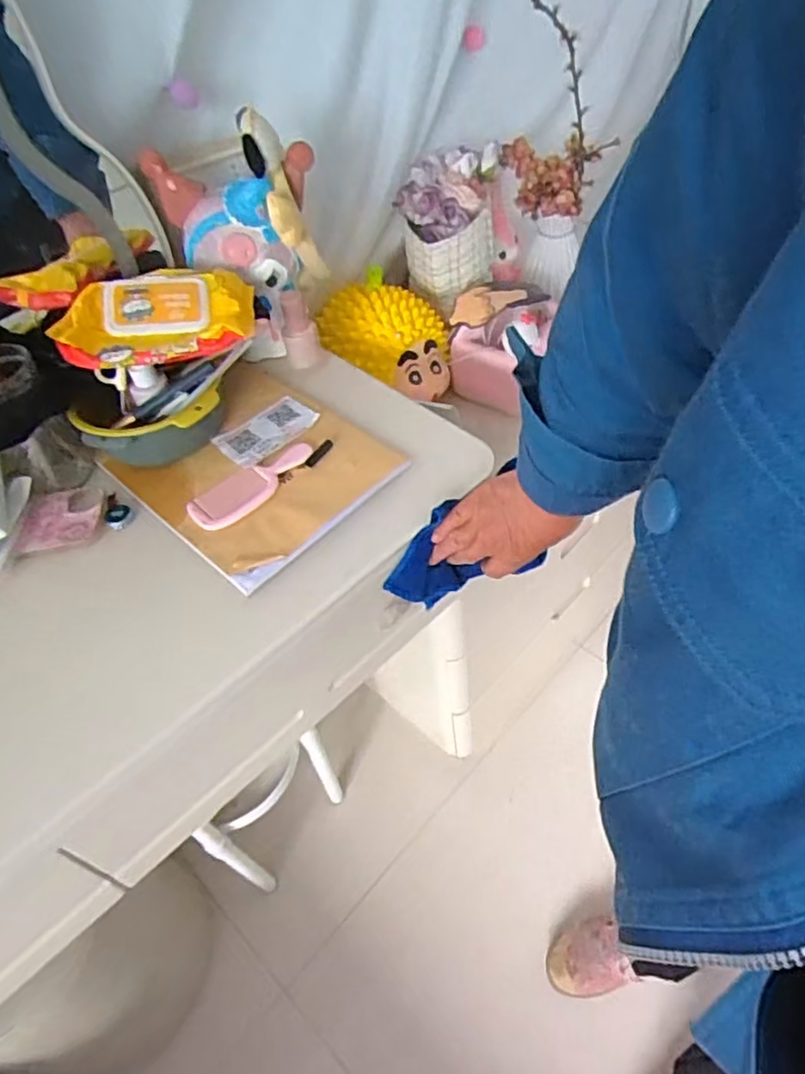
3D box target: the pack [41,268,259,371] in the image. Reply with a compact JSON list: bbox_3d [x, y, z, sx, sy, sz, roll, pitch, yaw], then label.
[{"bbox_3d":[-0.233,-0.208,0.641,0.175,0.043,0.106,-13,69,-11],"label":"pack"}]

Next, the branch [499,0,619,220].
[{"bbox_3d":[0.205,-0.541,0.874,0.149,0.219,0.075,10,51,14],"label":"branch"}]

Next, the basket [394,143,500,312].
[{"bbox_3d":[0.063,-0.434,0.934,0.131,0.157,0.151,4,50,10],"label":"basket"}]

